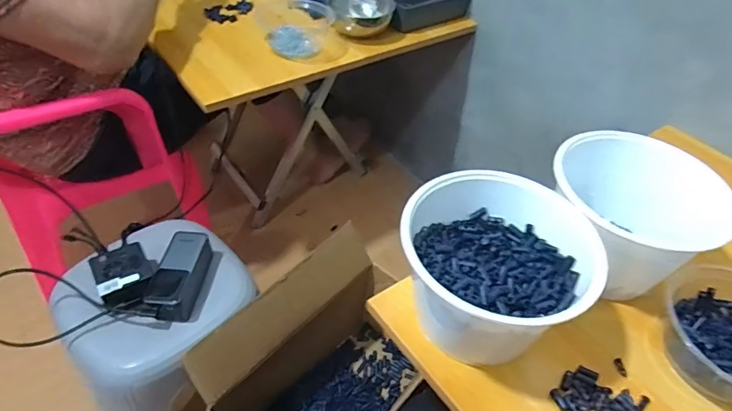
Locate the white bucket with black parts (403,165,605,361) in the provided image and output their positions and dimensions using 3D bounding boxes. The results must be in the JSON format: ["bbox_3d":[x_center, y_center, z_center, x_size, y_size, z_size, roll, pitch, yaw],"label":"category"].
[{"bbox_3d":[0.114,0.059,0.444,0.160,0.110,0.154,3,46,-3],"label":"white bucket with black parts"}]

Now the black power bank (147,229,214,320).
[{"bbox_3d":[-0.273,0.102,0.696,0.056,0.049,0.135,7,46,2],"label":"black power bank"}]

